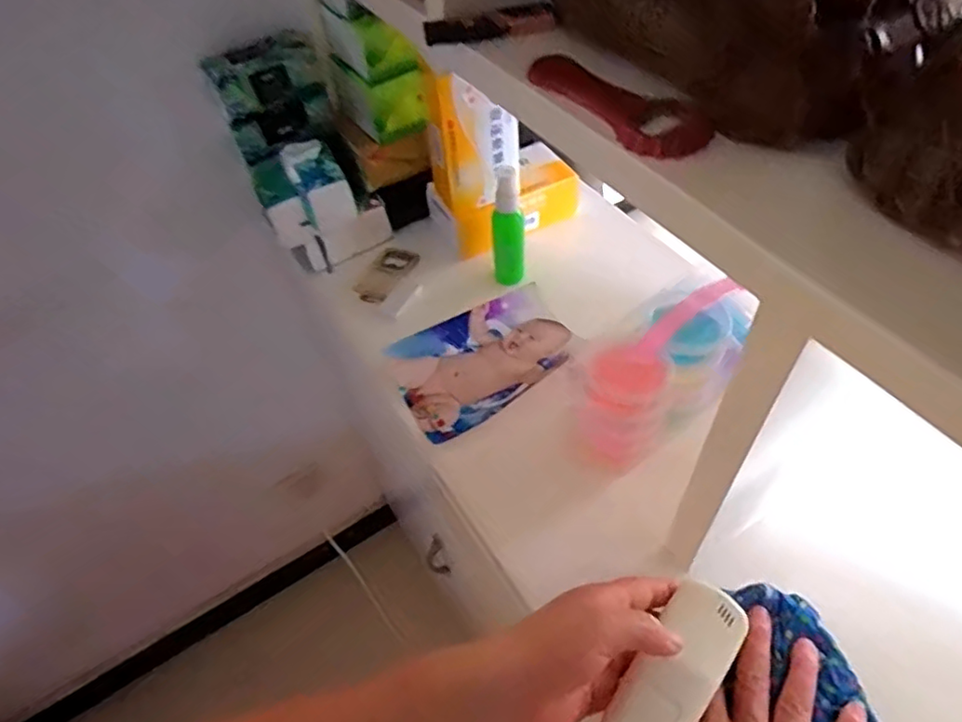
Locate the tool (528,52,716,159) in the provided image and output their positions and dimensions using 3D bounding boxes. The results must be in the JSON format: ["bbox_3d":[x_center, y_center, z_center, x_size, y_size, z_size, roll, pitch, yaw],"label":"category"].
[{"bbox_3d":[0.065,-0.135,0.318,0.042,0.012,0.111,-34,57,-21],"label":"tool"}]

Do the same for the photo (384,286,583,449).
[{"bbox_3d":[0.008,-0.004,0.594,0.181,0.021,0.111,-29,55,-18],"label":"photo"}]

